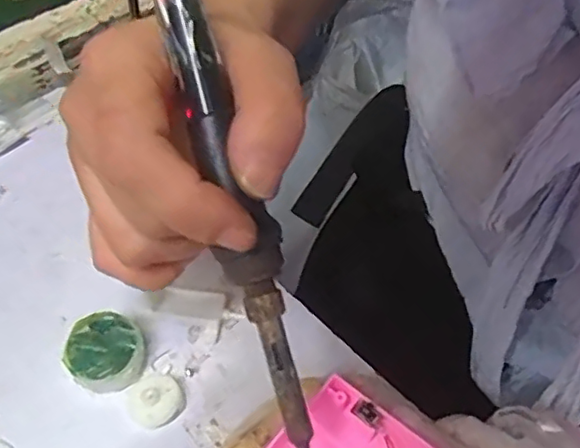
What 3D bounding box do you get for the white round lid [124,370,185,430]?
[{"bbox_3d":[-0.059,0.077,0.263,0.023,0.007,0.023,1,51,-2],"label":"white round lid"}]

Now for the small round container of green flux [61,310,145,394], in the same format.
[{"bbox_3d":[-0.083,0.057,0.270,0.032,0.019,0.032,1,51,-2],"label":"small round container of green flux"}]

